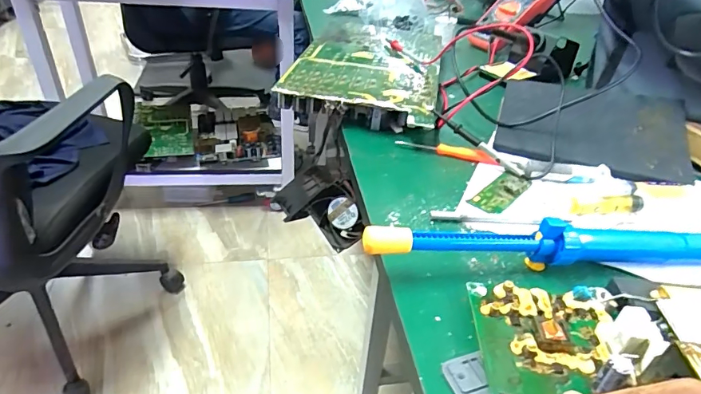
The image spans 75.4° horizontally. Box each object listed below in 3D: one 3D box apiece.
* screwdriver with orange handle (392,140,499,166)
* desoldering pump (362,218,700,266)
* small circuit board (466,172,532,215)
[{"bbox_3d":[0.109,-0.054,0.511,0.113,0.011,0.014,16,36,15],"label":"screwdriver with orange handle"},{"bbox_3d":[0.160,0.038,0.352,0.302,0.038,0.023,-2,35,-9],"label":"desoldering pump"},{"bbox_3d":[0.149,-0.005,0.449,0.032,0.004,0.078,29,42,31],"label":"small circuit board"}]

